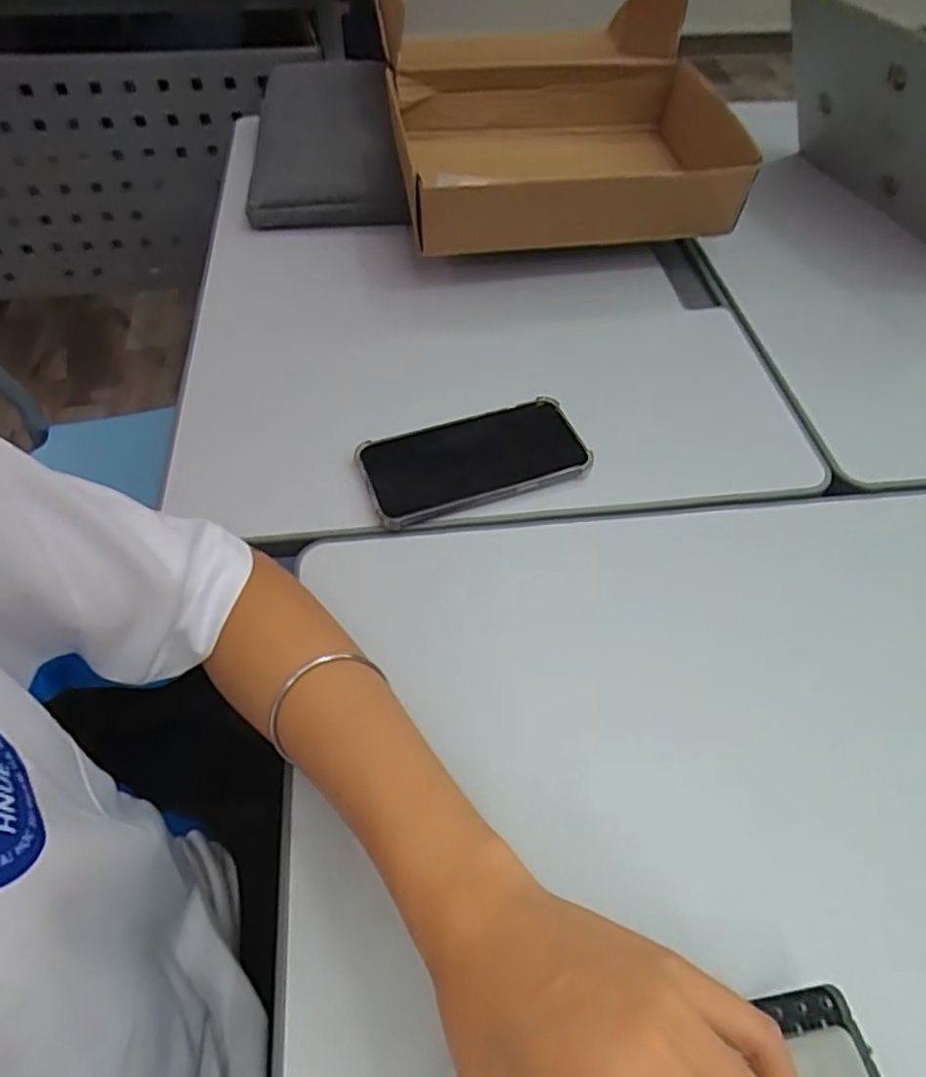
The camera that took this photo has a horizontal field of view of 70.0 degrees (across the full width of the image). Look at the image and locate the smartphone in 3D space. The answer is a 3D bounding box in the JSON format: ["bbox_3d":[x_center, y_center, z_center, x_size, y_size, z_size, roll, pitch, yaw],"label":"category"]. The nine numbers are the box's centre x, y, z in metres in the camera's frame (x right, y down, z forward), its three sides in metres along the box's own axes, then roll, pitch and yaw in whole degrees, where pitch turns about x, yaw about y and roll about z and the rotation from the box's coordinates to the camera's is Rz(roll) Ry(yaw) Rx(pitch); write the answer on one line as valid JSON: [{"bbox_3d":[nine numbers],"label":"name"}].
[{"bbox_3d":[0.007,-0.060,0.491,0.161,0.017,0.083,-16,56,-12],"label":"smartphone"}]

